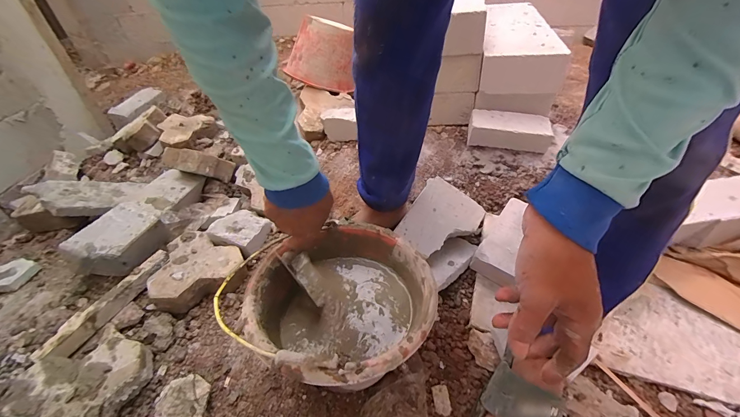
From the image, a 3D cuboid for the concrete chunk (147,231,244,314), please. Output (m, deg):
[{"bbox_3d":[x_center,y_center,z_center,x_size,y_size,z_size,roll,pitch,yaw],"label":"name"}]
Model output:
[{"bbox_3d":[-0.410,0.131,0.771,0.192,0.060,0.175,-24,45,-25],"label":"concrete chunk"}]

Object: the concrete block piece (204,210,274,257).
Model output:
[{"bbox_3d":[-0.328,0.057,0.849,0.117,0.055,0.144,22,31,3],"label":"concrete block piece"}]

